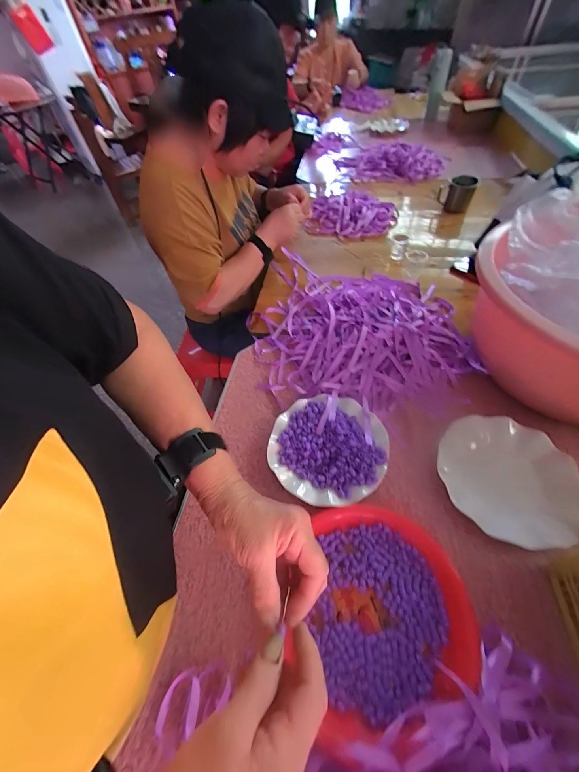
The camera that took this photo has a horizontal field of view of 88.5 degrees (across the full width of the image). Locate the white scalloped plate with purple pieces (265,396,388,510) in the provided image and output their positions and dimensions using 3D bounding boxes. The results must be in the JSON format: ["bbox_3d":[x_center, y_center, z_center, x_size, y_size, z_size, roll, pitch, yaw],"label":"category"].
[{"bbox_3d":[0.062,0.098,0.480,0.179,0.043,0.177,-3,53,4],"label":"white scalloped plate with purple pieces"}]

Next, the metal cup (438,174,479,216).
[{"bbox_3d":[0.529,-0.608,0.945,0.100,0.088,0.080,15,56,17],"label":"metal cup"}]

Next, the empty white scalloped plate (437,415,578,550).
[{"bbox_3d":[0.321,0.136,0.434,0.189,0.028,0.178,-3,53,4],"label":"empty white scalloped plate"}]

